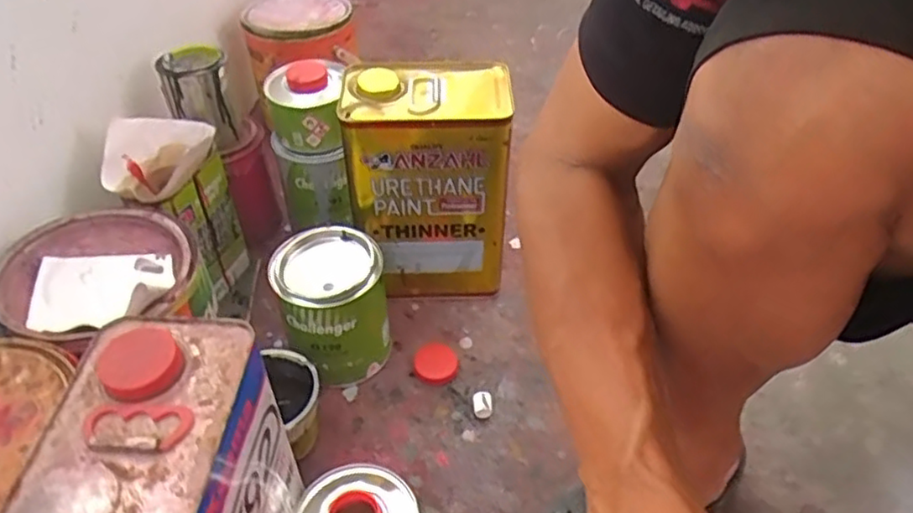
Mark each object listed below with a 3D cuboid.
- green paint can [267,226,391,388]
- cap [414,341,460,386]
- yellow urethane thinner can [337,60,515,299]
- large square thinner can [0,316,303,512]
[{"bbox_3d":[-0.124,0.057,0.693,0.100,0.143,0.102,-1,44,1],"label":"green paint can"},{"bbox_3d":[-0.022,0.113,0.719,0.047,0.014,0.056,13,46,14],"label":"cap"},{"bbox_3d":[-0.030,-0.070,0.741,0.161,0.255,0.110,0,44,1],"label":"yellow urethane thinner can"},{"bbox_3d":[-0.182,0.172,0.456,0.112,0.218,0.169,3,45,2],"label":"large square thinner can"}]

